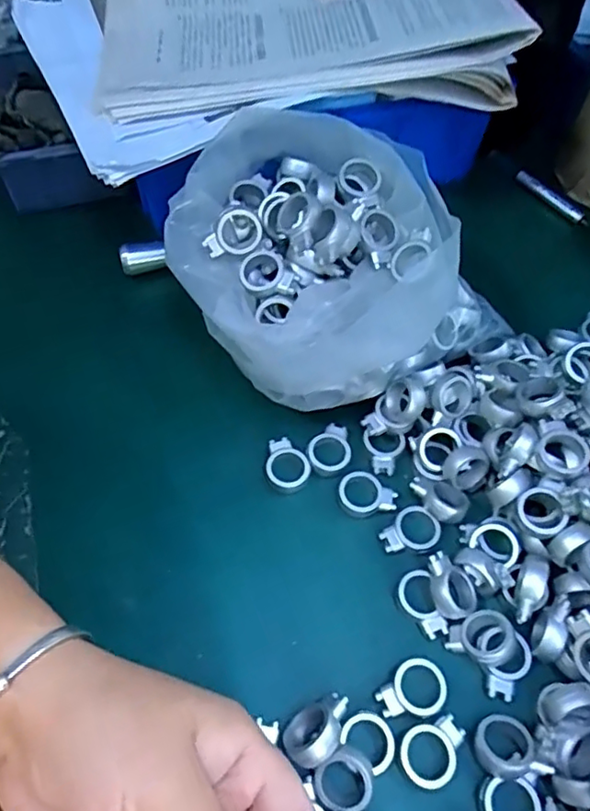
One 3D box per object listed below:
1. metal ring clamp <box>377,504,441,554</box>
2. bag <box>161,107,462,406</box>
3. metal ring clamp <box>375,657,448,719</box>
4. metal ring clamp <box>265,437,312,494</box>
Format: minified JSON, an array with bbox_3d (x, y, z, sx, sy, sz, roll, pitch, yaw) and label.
[{"bbox_3d":[0.064,0.070,0.331,0.033,0.005,0.024,-21,61,-13],"label":"metal ring clamp"},{"bbox_3d":[0.007,-0.077,0.358,0.140,0.110,0.160,-36,65,-23],"label":"bag"},{"bbox_3d":[0.057,0.140,0.290,0.034,0.007,0.025,-21,61,-13],"label":"metal ring clamp"},{"bbox_3d":[-0.005,0.034,0.351,0.026,0.007,0.032,-18,60,-11],"label":"metal ring clamp"}]

